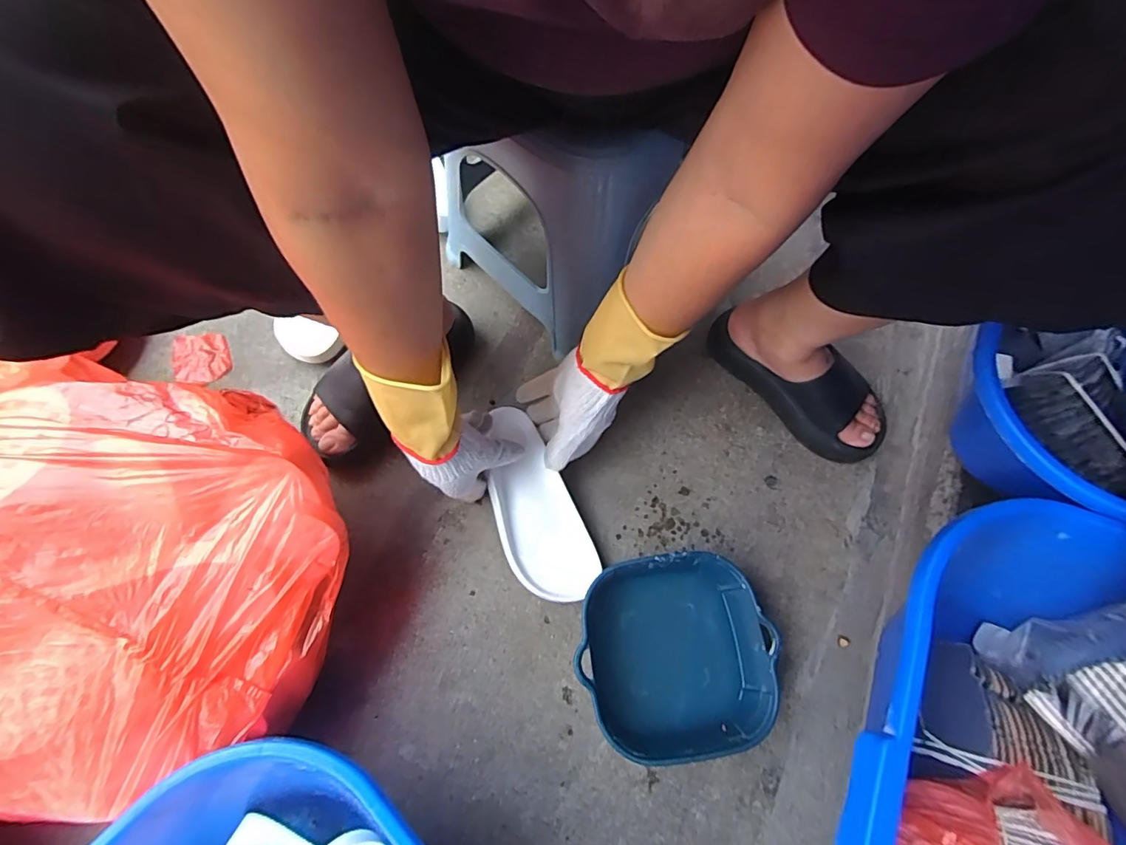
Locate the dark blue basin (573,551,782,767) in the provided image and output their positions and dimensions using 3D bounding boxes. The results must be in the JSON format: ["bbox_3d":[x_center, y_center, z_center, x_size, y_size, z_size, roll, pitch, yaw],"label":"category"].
[{"bbox_3d":[0.115,0.244,0.537,0.188,0.078,0.183,-6,69,-5],"label":"dark blue basin"}]

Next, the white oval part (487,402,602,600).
[{"bbox_3d":[-0.035,0.093,0.600,0.093,0.021,0.240,-18,74,-9],"label":"white oval part"}]

